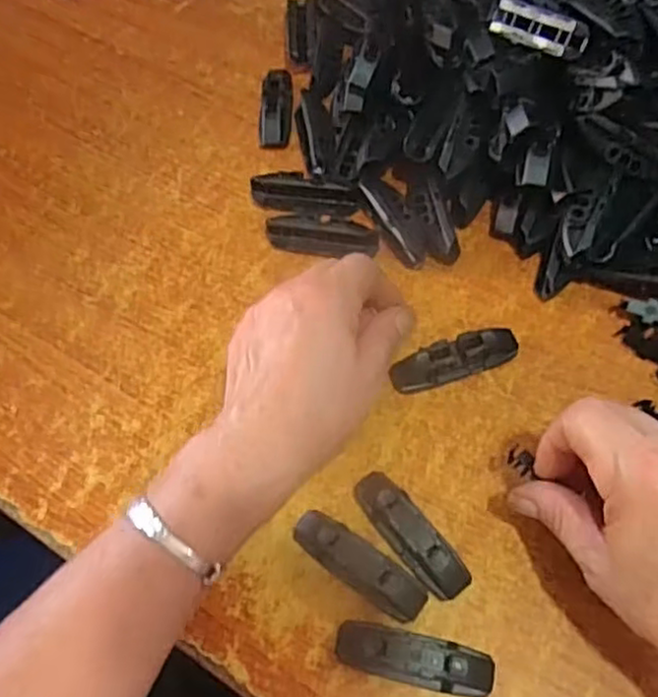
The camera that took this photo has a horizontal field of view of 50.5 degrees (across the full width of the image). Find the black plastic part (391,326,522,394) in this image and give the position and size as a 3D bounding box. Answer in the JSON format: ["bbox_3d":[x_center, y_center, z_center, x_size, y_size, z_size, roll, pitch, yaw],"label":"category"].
[{"bbox_3d":[0.072,0.006,0.394,0.073,0.019,0.020,-18,62,-6],"label":"black plastic part"}]

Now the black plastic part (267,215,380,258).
[{"bbox_3d":[-0.004,-0.070,0.442,0.071,0.019,0.018,11,63,9],"label":"black plastic part"}]

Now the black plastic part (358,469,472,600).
[{"bbox_3d":[0.040,0.093,0.353,0.020,0.019,0.073,-33,65,-13],"label":"black plastic part"}]

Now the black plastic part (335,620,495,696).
[{"bbox_3d":[0.039,0.145,0.325,0.072,0.020,0.021,9,63,8],"label":"black plastic part"}]

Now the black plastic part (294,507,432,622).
[{"bbox_3d":[0.014,0.107,0.347,0.072,0.021,0.022,33,69,19],"label":"black plastic part"}]

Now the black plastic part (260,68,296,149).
[{"bbox_3d":[-0.037,-0.170,0.494,0.023,0.020,0.059,1,62,4],"label":"black plastic part"}]

